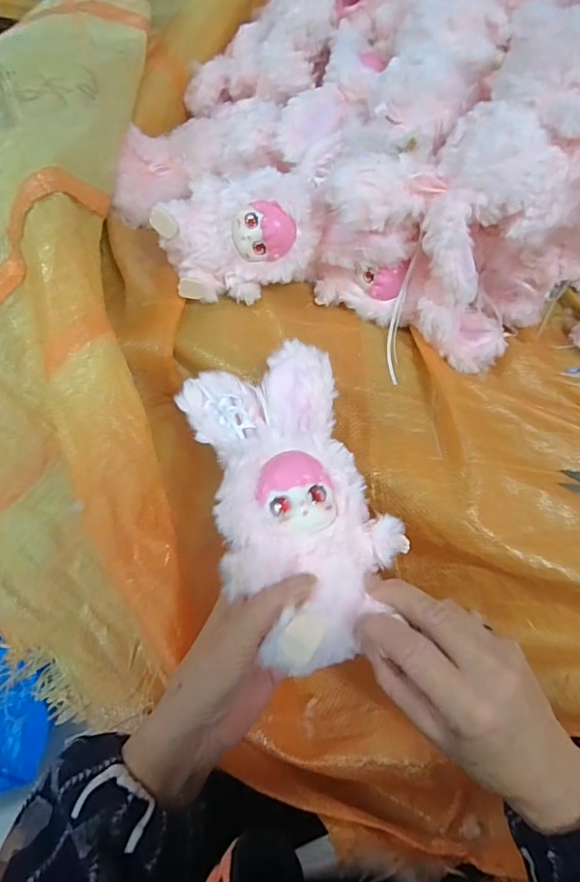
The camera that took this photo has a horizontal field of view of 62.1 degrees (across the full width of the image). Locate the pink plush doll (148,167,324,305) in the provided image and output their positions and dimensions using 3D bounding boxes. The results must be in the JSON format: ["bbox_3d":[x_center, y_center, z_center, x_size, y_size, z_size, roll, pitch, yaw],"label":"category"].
[{"bbox_3d":[-0.047,-0.184,0.450,0.149,0.105,0.058,-4,58,-7],"label":"pink plush doll"}]

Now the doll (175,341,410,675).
[{"bbox_3d":[-0.001,0.030,0.327,0.110,0.052,0.223,-10,54,-11],"label":"doll"}]

